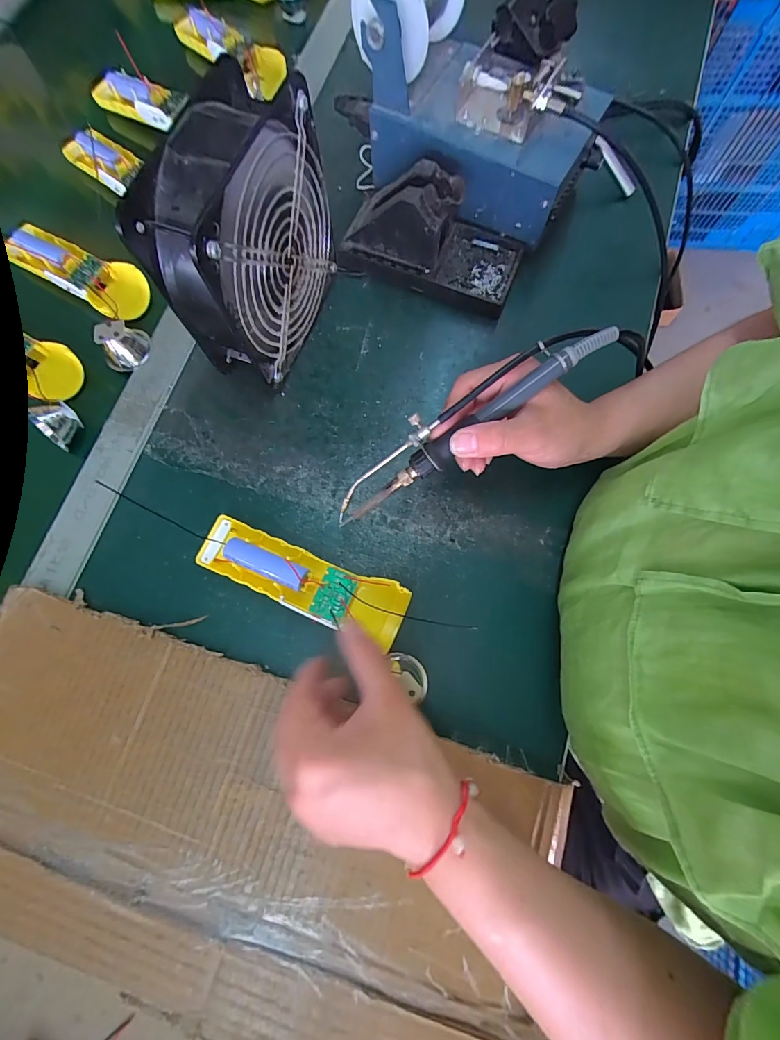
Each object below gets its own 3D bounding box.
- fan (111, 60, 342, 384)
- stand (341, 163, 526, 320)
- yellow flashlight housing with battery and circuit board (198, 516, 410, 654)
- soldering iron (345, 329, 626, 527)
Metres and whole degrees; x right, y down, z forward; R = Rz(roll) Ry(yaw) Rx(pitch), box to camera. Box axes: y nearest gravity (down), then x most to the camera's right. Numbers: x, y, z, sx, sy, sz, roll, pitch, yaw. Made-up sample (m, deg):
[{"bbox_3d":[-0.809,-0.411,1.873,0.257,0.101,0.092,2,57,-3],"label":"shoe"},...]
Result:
[{"bbox_3d":[-0.106,-0.200,0.304,0.063,0.152,0.157,21,76,7],"label":"fan"},{"bbox_3d":[0.042,-0.258,0.351,0.154,0.074,0.079,23,77,8],"label":"stand"},{"bbox_3d":[-0.069,0.045,0.303,0.166,0.029,0.044,22,76,7],"label":"yellow flashlight housing with battery and circuit board"},{"bbox_3d":[0.048,-0.064,0.265,0.210,0.026,0.031,-34,75,12],"label":"soldering iron"}]

